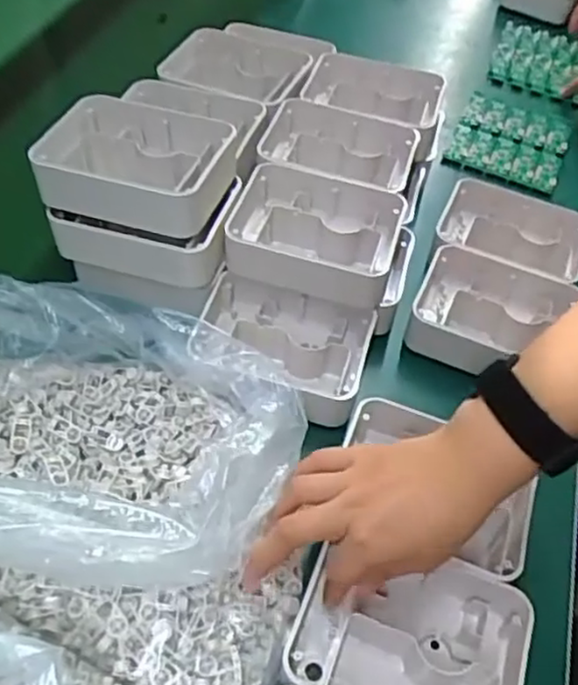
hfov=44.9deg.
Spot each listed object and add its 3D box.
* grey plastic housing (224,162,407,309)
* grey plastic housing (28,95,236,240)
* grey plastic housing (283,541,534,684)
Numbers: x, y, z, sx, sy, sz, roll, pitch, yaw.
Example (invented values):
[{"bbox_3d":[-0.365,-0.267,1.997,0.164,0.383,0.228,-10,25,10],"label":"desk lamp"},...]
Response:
[{"bbox_3d":[0.017,-0.085,0.547,0.132,0.044,0.095,14,51,7],"label":"grey plastic housing"},{"bbox_3d":[-0.108,-0.130,0.518,0.134,0.051,0.103,16,52,9],"label":"grey plastic housing"},{"bbox_3d":[0.070,0.173,0.409,0.128,0.042,0.102,18,52,10],"label":"grey plastic housing"}]

